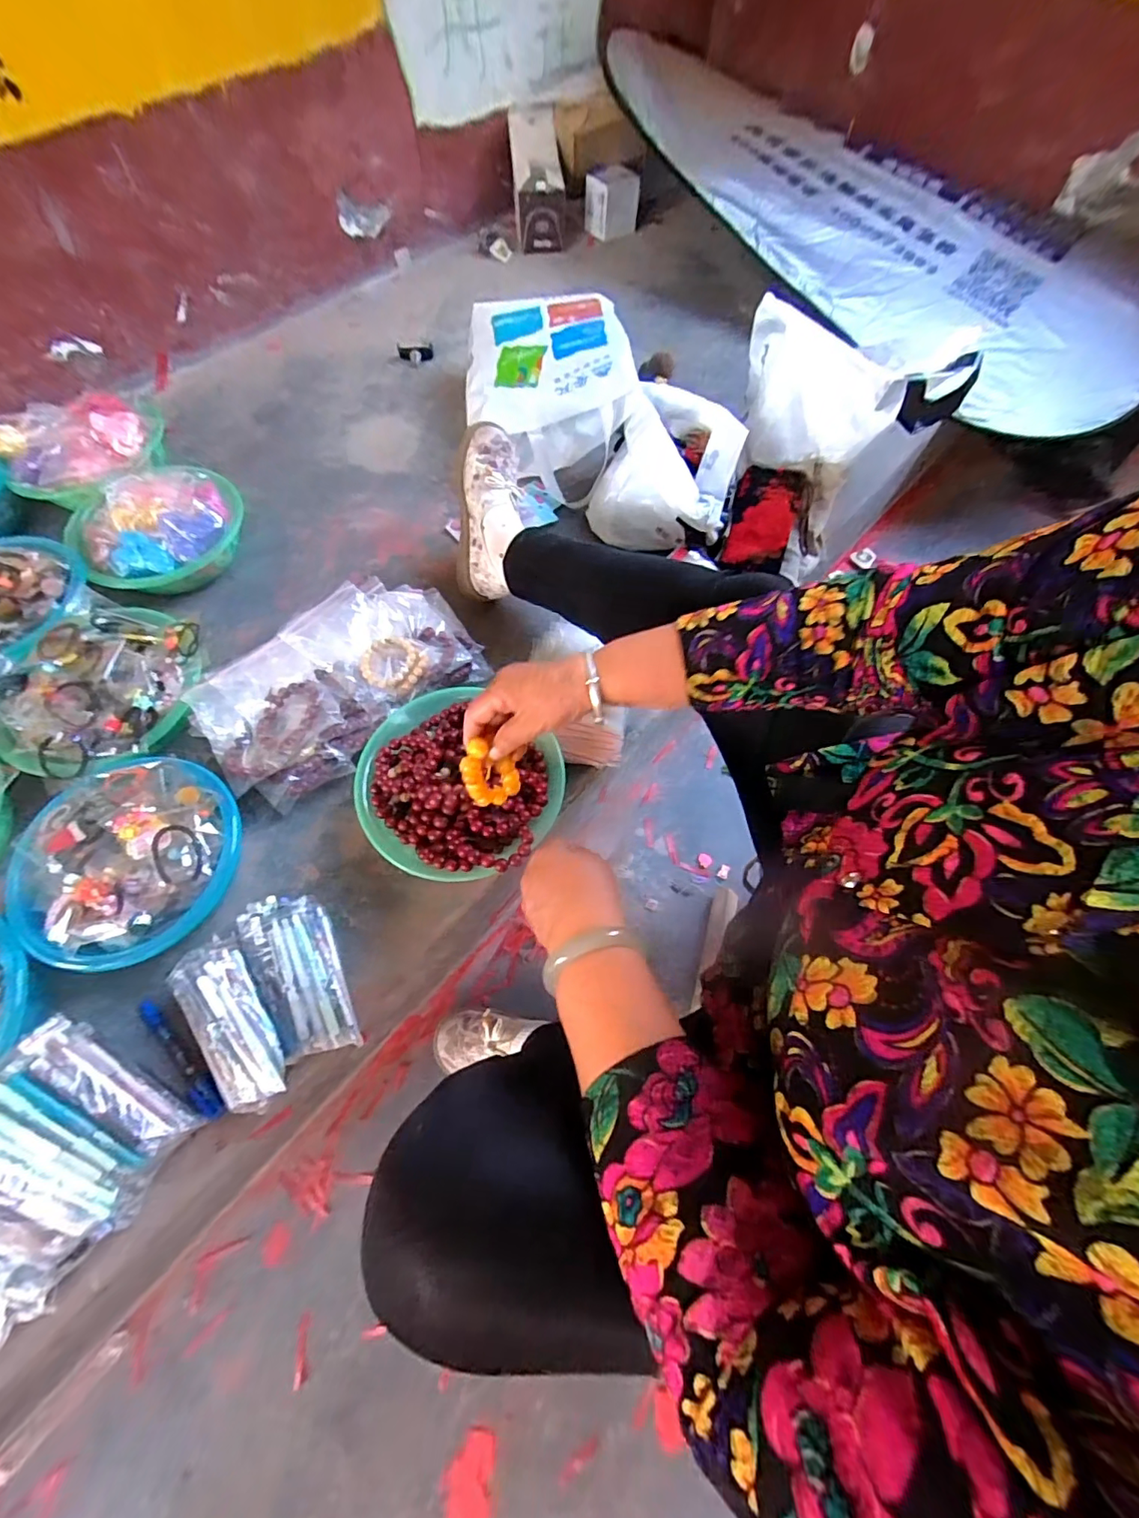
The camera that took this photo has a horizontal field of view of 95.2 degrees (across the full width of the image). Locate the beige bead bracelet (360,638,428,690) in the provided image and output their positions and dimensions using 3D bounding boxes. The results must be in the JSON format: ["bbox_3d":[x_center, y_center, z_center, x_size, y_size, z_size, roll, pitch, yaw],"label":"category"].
[{"bbox_3d":[-0.225,-0.126,0.674,0.078,0.025,0.070,-6,65,-3],"label":"beige bead bracelet"}]

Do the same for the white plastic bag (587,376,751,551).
[{"bbox_3d":[0.152,-0.454,0.814,0.206,0.158,0.196,17,66,7],"label":"white plastic bag"}]

